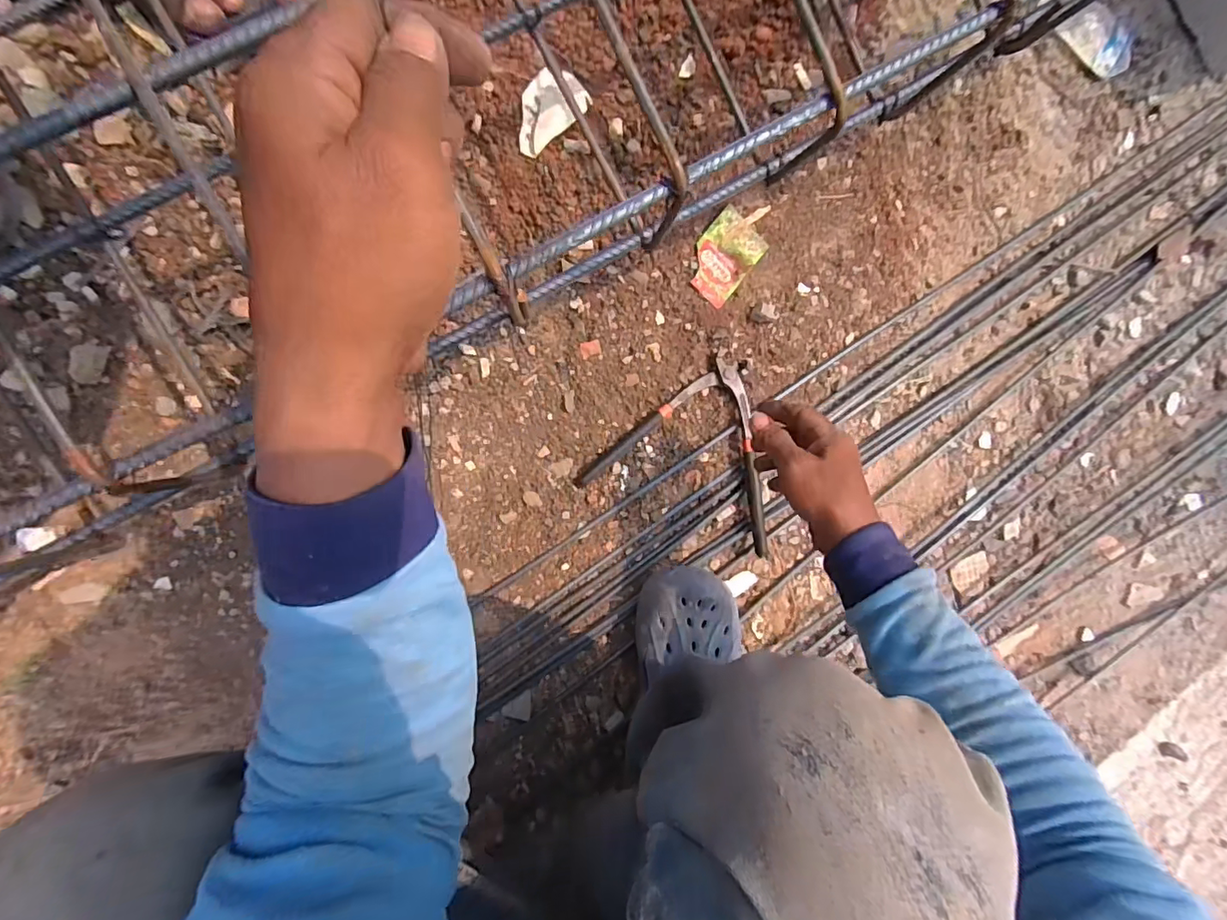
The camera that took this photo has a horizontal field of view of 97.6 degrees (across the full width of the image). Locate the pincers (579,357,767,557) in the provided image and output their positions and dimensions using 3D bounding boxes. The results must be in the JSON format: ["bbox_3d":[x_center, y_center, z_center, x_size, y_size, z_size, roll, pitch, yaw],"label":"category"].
[{"bbox_3d":[0.101,-0.021,0.579,0.217,0.030,0.187,23,88,-9],"label":"pincers"}]

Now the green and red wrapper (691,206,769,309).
[{"bbox_3d":[0.121,-0.221,0.585,0.064,0.009,0.092,39,85,-8],"label":"green and red wrapper"}]

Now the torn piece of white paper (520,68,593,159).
[{"bbox_3d":[-0.069,-0.348,0.536,0.083,0.005,0.057,-42,85,4],"label":"torn piece of white paper"}]

